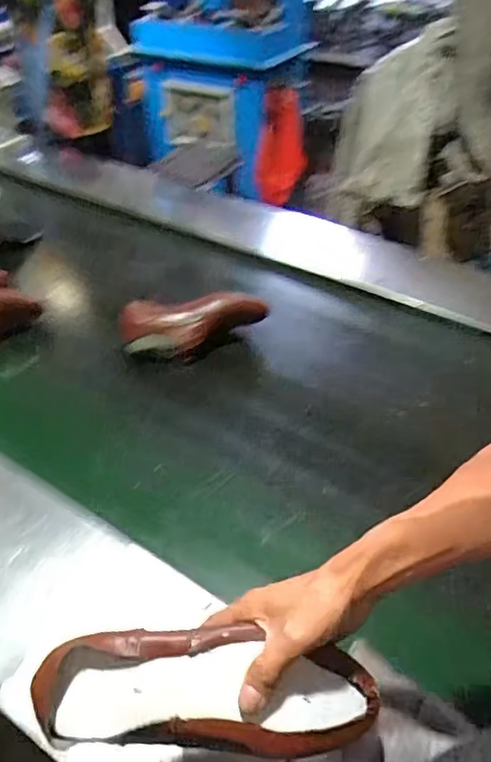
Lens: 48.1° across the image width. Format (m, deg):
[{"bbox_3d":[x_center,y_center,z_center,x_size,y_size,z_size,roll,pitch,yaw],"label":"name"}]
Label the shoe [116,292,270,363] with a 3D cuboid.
[{"bbox_3d":[-0.094,-0.106,1.076,0.293,0.099,0.109,-6,43,-7],"label":"shoe"}]

